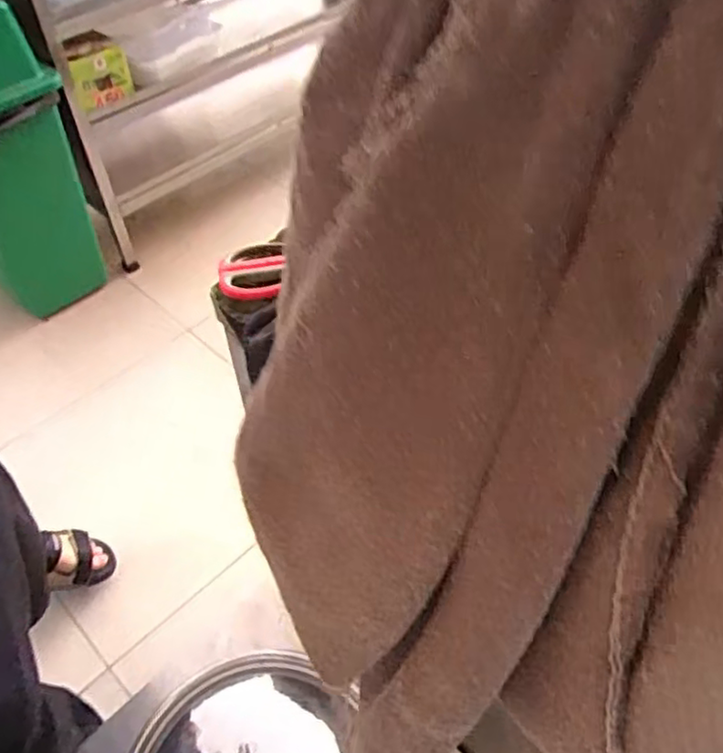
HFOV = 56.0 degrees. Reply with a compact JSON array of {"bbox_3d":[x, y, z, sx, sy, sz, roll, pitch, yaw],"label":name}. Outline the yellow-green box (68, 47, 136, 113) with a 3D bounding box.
[{"bbox_3d":[-0.605,-0.695,1.595,0.137,0.116,0.046,-21,51,-15],"label":"yellow-green box"}]

